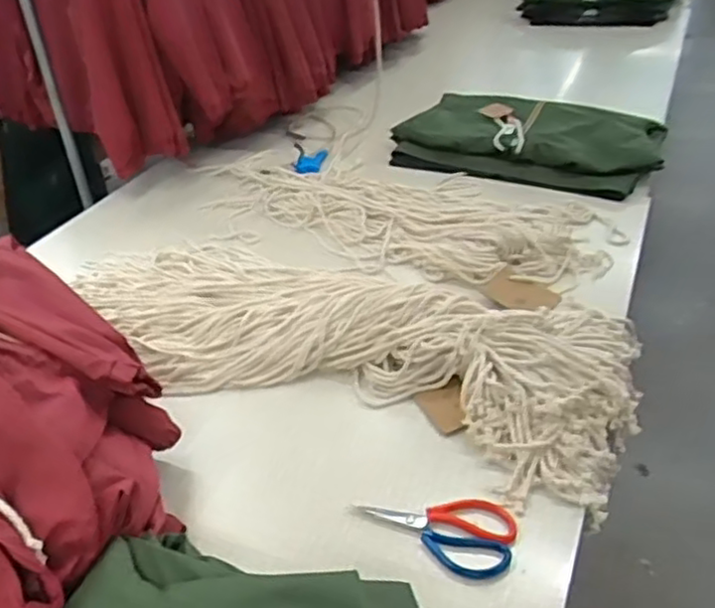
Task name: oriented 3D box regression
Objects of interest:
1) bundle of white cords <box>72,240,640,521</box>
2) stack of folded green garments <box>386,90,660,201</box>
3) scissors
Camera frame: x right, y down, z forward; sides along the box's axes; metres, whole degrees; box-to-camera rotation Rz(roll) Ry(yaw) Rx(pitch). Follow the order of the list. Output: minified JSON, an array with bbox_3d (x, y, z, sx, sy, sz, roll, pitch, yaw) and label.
[{"bbox_3d":[-0.055,0.016,1.139,0.974,0.080,0.430,13,38,23],"label":"bundle of white cords"},{"bbox_3d":[0.410,-0.415,1.702,0.608,0.100,0.365,17,40,28],"label":"stack of folded green garments"},{"bbox_3d":[0.089,0.265,0.826,0.191,0.014,0.101,8,37,18],"label":"scissors"}]

